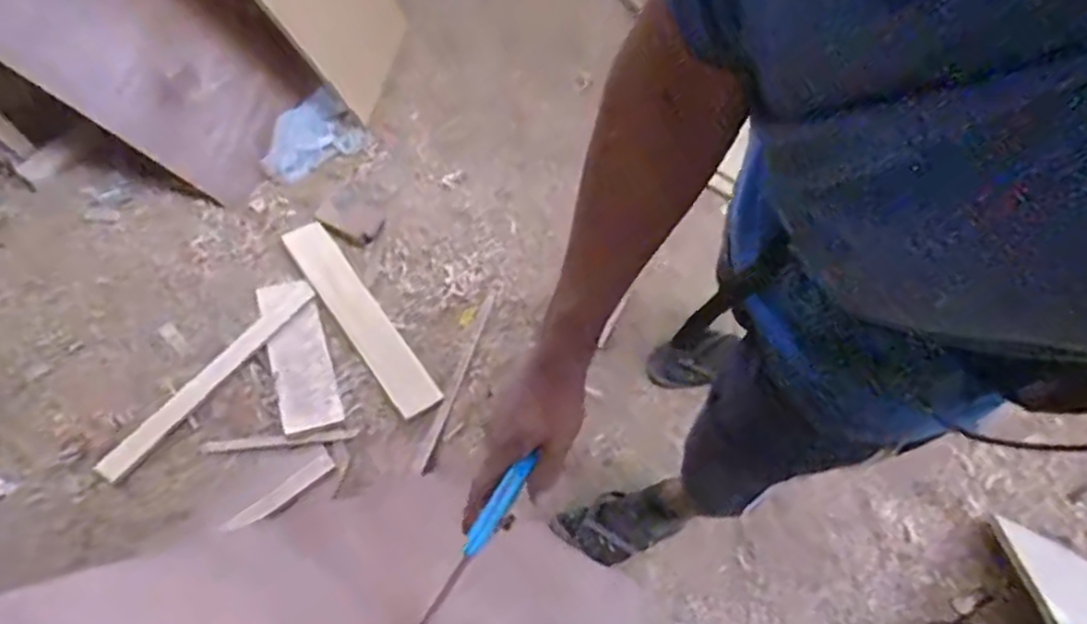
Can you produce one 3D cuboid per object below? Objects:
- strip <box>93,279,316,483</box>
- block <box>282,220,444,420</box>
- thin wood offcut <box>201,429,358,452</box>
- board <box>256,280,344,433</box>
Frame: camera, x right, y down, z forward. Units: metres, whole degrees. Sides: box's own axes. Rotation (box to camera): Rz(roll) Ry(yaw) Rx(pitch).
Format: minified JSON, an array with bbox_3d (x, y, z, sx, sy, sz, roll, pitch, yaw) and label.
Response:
[{"bbox_3d":[-0.636,0.114,1.356,0.048,0.019,0.510,32,56,10],"label":"strip"},{"bbox_3d":[-0.396,0.009,1.506,0.094,0.019,0.500,-32,74,-24],"label":"block"},{"bbox_3d":[-0.498,0.245,1.326,0.273,0.009,0.020,-3,72,-16],"label":"thin wood offcut"},{"bbox_3d":[-0.495,0.080,1.408,0.112,0.015,0.324,-9,65,-26],"label":"board"}]

